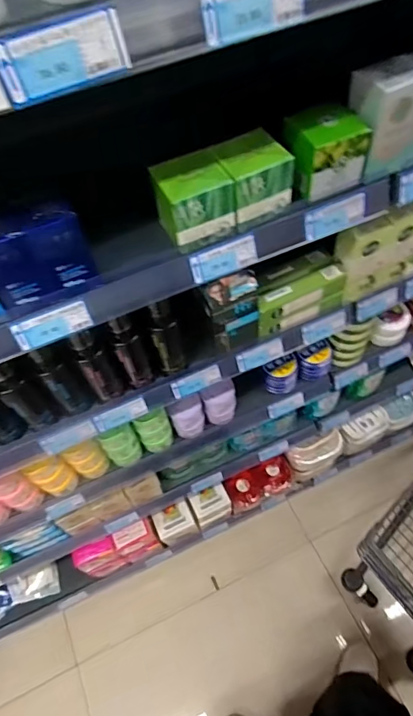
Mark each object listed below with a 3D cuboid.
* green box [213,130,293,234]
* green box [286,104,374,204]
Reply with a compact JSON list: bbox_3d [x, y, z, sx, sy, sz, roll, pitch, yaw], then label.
[{"bbox_3d":[0.051,-0.205,0.520,0.080,0.063,0.068,-25,59,-11],"label":"green box"},{"bbox_3d":[0.137,-0.242,0.535,0.077,0.075,0.063,-23,59,-10],"label":"green box"}]

